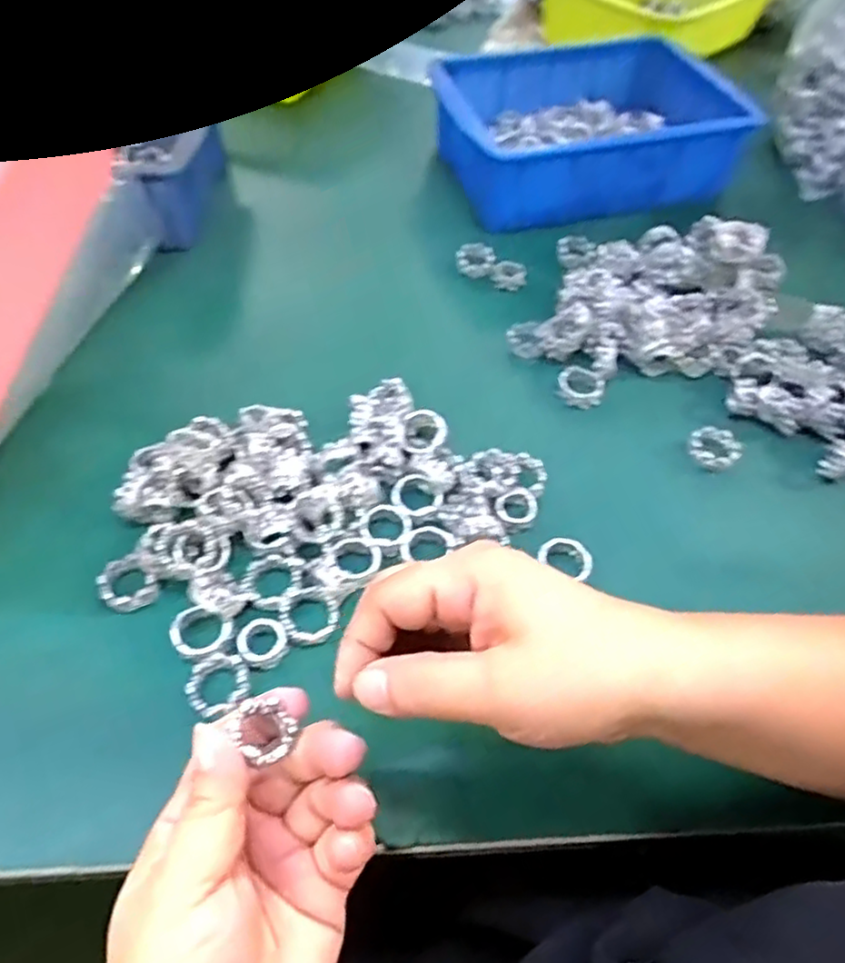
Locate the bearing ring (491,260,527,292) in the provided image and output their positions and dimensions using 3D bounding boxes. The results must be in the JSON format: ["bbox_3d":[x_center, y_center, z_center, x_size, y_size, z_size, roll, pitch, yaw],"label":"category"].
[{"bbox_3d":[0.066,-0.157,0.516,0.027,0.012,0.020,7,53,3],"label":"bearing ring"}]

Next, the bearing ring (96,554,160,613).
[{"bbox_3d":[-0.152,0.051,0.348,0.028,0.010,0.030,1,53,-2],"label":"bearing ring"}]

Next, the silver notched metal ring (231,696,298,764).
[{"bbox_3d":[-0.057,0.087,0.240,0.021,0.005,0.021,20,35,-15],"label":"silver notched metal ring"}]

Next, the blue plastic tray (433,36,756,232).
[{"bbox_3d":[0.139,-0.310,0.592,0.238,0.065,0.176,-8,54,-9],"label":"blue plastic tray"}]

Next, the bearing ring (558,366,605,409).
[{"bbox_3d":[0.104,-0.063,0.446,0.028,0.011,0.028,1,53,-2],"label":"bearing ring"}]

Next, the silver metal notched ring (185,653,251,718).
[{"bbox_3d":[-0.096,0.096,0.317,0.027,0.005,0.030,-19,51,-16],"label":"silver metal notched ring"}]

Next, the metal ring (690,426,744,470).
[{"bbox_3d":[0.180,-0.021,0.417,0.028,0.010,0.029,1,53,-2],"label":"metal ring"}]

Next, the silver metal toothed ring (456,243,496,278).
[{"bbox_3d":[0.041,-0.172,0.525,0.030,0.008,0.030,1,53,-2],"label":"silver metal toothed ring"}]

